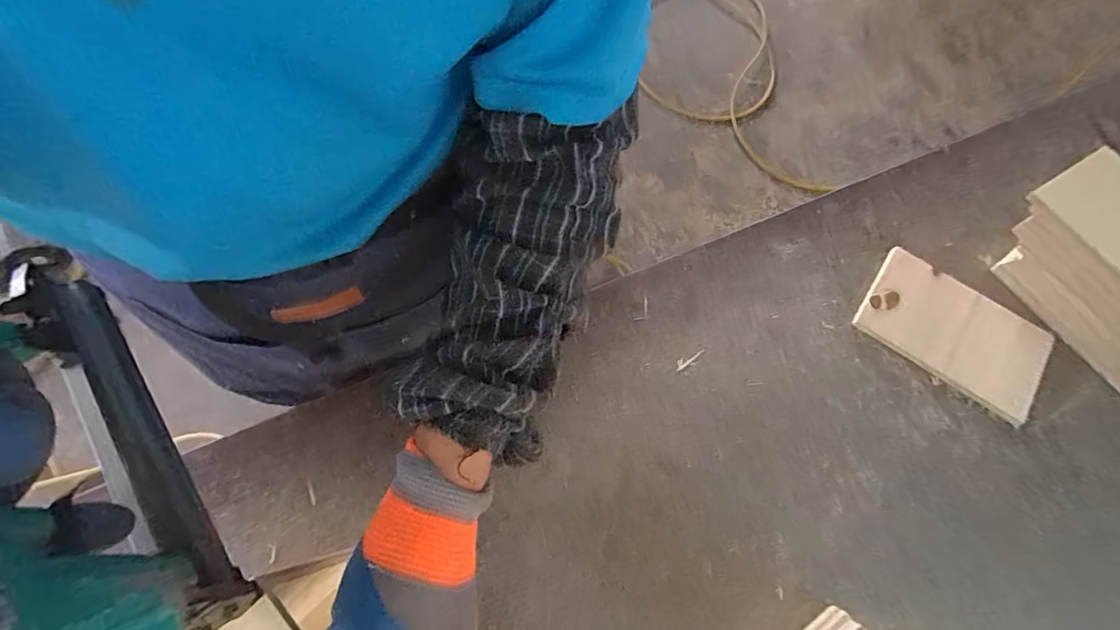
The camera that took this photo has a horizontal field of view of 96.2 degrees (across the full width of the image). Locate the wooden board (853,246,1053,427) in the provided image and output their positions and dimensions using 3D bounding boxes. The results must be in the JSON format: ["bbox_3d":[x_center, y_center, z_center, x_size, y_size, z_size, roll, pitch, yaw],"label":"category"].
[{"bbox_3d":[0.428,0.016,0.542,0.187,0.016,0.120,35,72,10],"label":"wooden board"}]

